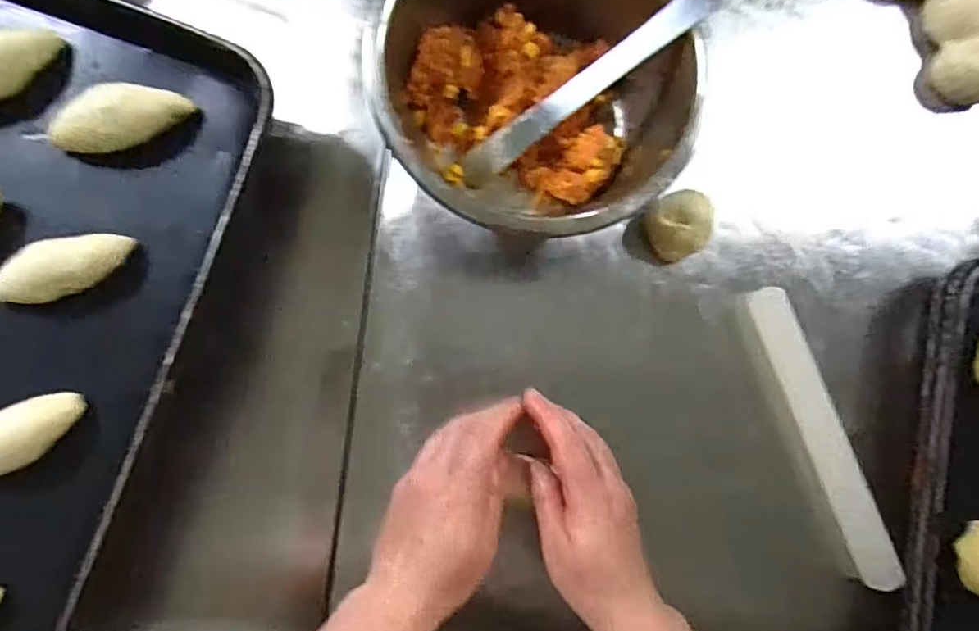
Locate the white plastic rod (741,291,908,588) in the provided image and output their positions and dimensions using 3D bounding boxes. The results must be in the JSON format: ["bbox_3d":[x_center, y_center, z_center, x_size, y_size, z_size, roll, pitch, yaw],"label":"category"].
[{"bbox_3d":[0.240,0.085,0.413,0.023,0.020,0.219,-20,87,-6],"label":"white plastic rod"}]

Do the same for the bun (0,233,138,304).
[{"bbox_3d":[-0.268,-0.028,0.363,0.080,0.026,0.033,-16,86,-5],"label":"bun"}]

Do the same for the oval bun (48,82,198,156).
[{"bbox_3d":[-0.234,-0.125,0.371,0.086,0.032,0.035,-17,86,-5],"label":"oval bun"}]

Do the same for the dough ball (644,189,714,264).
[{"bbox_3d":[0.138,-0.065,0.416,0.040,0.026,0.044,0,85,-4],"label":"dough ball"}]

